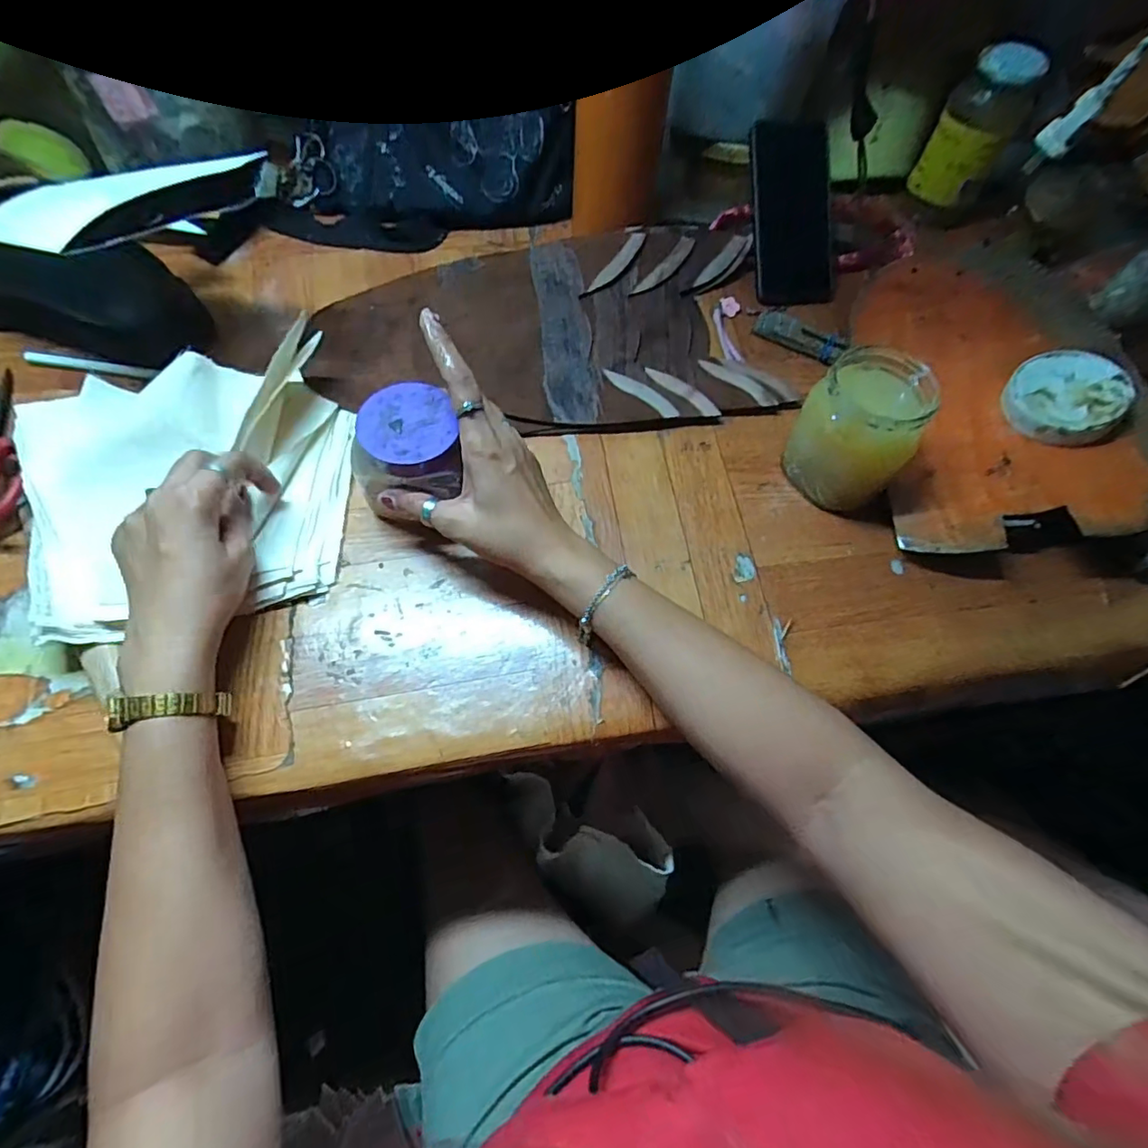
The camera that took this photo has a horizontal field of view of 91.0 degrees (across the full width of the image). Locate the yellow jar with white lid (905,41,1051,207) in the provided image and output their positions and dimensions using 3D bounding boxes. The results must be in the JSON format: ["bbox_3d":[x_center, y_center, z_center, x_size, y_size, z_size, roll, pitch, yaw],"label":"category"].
[{"bbox_3d":[0.393,-0.440,0.553,0.062,0.121,0.067,1,66,-3],"label":"yellow jar with white lid"}]

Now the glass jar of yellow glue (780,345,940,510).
[{"bbox_3d":[0.211,-0.104,0.422,0.076,0.099,0.084,-33,72,-16],"label":"glass jar of yellow glue"}]

